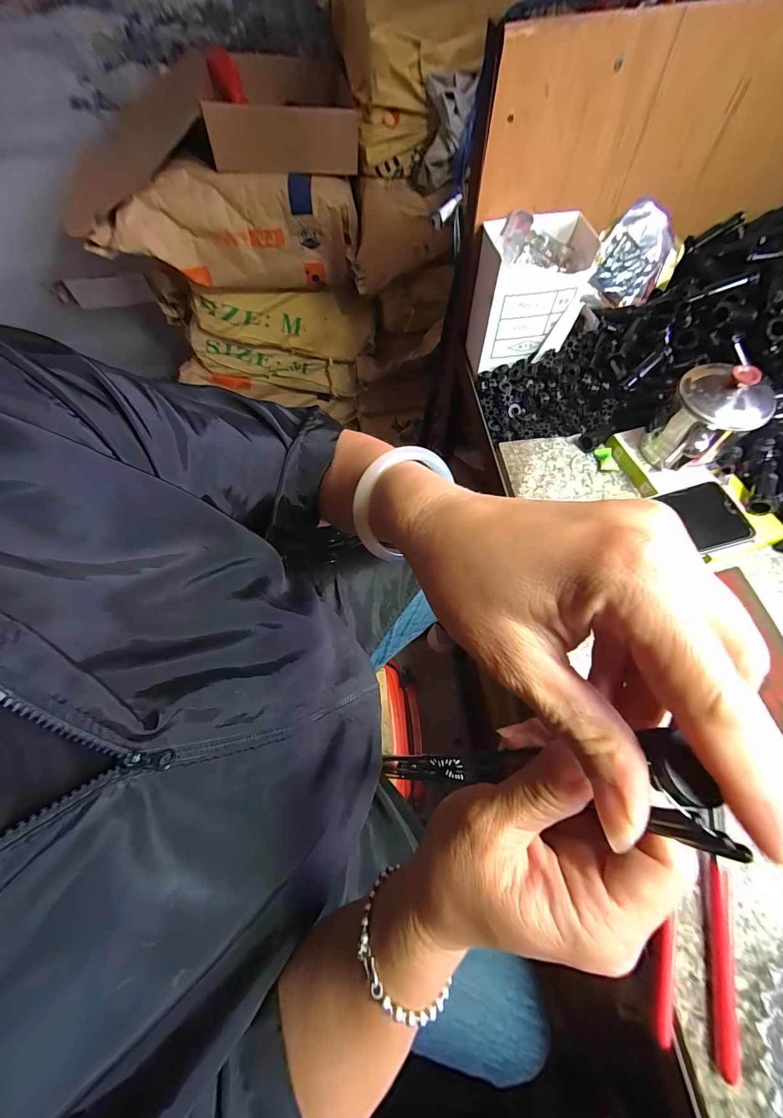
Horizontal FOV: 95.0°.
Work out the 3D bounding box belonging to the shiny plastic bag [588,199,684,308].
[{"bbox_3d":[0.314,-0.384,0.463,0.106,0.095,0.016,26,29,-18],"label":"shiny plastic bag"}]

